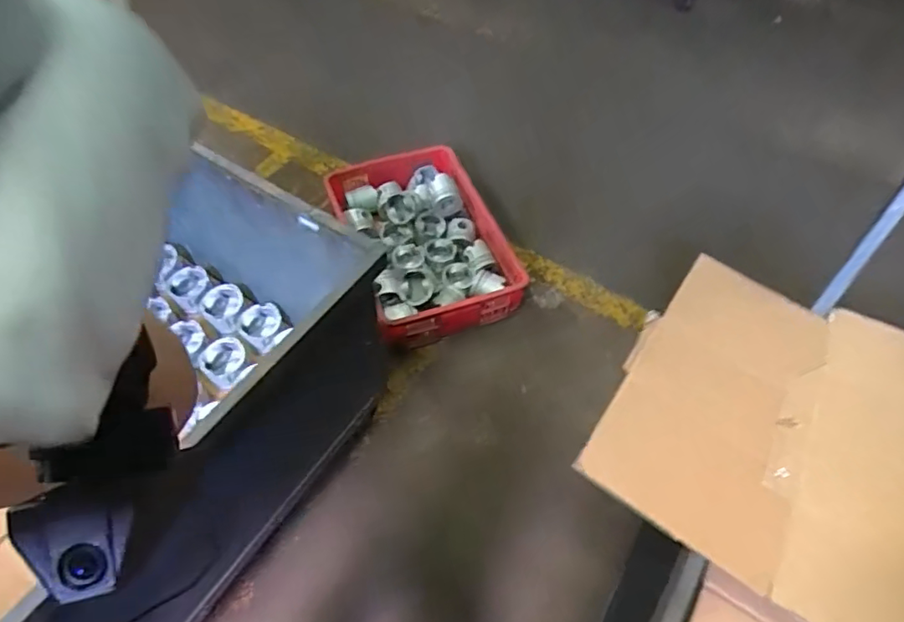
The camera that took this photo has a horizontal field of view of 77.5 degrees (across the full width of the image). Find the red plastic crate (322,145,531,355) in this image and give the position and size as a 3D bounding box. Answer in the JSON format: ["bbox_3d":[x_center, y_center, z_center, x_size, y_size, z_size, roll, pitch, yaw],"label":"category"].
[{"bbox_3d":[-0.094,-0.225,1.736,0.428,0.182,0.652,-19,59,-15],"label":"red plastic crate"}]

